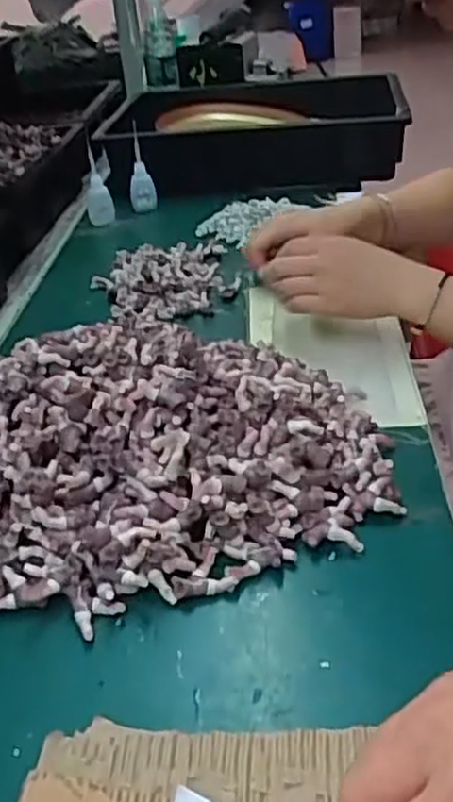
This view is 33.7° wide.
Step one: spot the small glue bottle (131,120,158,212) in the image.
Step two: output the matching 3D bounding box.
[{"bbox_3d":[-0.120,-0.322,1.044,0.037,0.100,0.044,-10,33,-5],"label":"small glue bottle"}]

